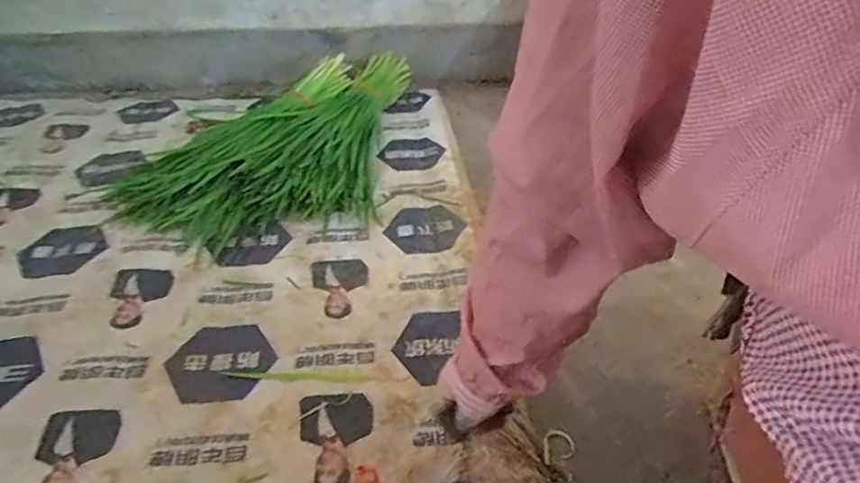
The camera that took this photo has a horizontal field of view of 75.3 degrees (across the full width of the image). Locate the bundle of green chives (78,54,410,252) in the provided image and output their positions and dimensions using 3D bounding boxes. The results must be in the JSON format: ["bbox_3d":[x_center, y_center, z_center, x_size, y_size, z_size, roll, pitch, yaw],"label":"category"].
[{"bbox_3d":[-0.301,-0.219,1.077,0.442,0.074,0.629,9,40,7],"label":"bundle of green chives"}]

